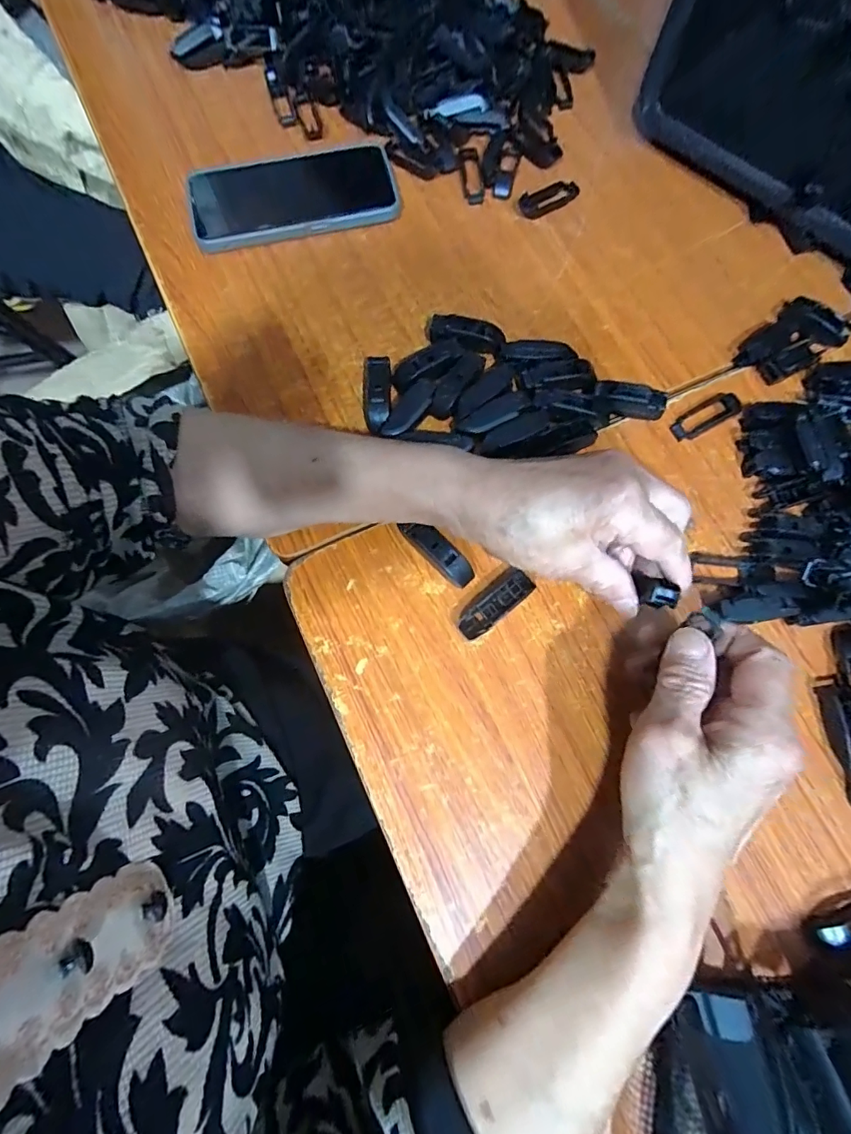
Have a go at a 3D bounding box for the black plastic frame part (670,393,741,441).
[{"bbox_3d":[0.201,-0.108,0.349,0.051,0.010,0.020,-29,77,-8],"label":"black plastic frame part"}]

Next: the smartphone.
[{"bbox_3d":[-0.107,-0.301,0.392,0.162,0.016,0.078,-11,75,-4],"label":"smartphone"}]

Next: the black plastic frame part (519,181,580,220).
[{"bbox_3d":[0.104,-0.307,0.403,0.054,0.004,0.022,-24,76,-7],"label":"black plastic frame part"}]

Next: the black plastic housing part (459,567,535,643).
[{"bbox_3d":[0.043,0.025,0.307,0.053,0.015,0.020,-41,79,-11],"label":"black plastic housing part"}]

